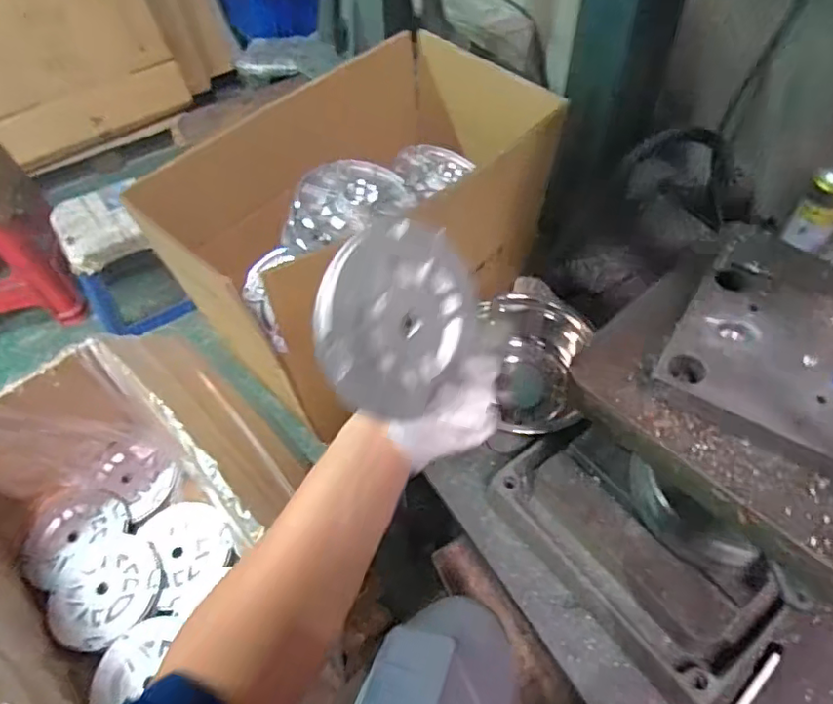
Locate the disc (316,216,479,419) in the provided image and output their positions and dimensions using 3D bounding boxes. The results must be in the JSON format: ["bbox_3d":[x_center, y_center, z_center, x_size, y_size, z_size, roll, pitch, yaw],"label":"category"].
[{"bbox_3d":[-0.010,-0.025,0.398,0.006,0.123,0.133,9,73,51],"label":"disc"}]

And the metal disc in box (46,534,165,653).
[{"bbox_3d":[-0.402,0.310,0.748,0.134,0.020,0.138,-1,53,2],"label":"metal disc in box"}]

